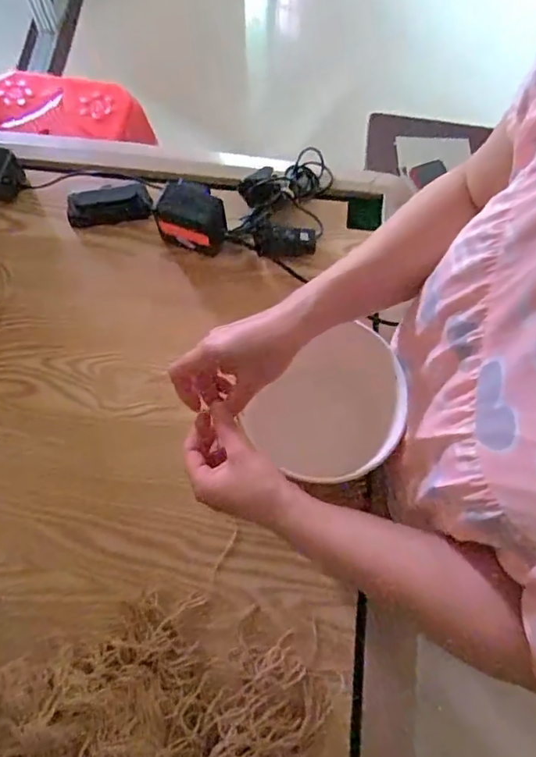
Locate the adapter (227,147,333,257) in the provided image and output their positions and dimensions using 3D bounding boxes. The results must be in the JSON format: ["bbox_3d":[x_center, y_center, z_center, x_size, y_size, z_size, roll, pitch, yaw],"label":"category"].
[{"bbox_3d":[0.018,-0.228,0.706,0.114,0.040,0.153,12,70,4],"label":"adapter"}]

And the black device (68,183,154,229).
[{"bbox_3d":[-0.210,-0.231,0.713,0.107,0.021,0.045,-12,70,-4],"label":"black device"}]

